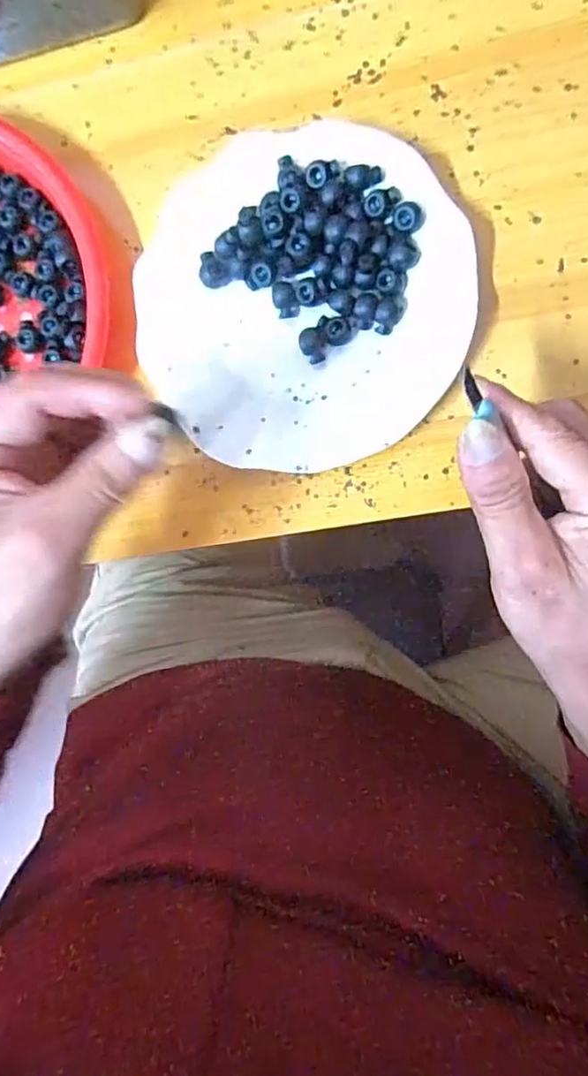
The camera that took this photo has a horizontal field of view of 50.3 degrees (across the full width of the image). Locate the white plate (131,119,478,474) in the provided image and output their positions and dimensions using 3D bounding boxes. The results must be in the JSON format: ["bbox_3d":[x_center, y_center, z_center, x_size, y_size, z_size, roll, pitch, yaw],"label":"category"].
[{"bbox_3d":[0.004,-0.131,0.352,0.180,0.028,0.180,0,90,10],"label":"white plate"}]

